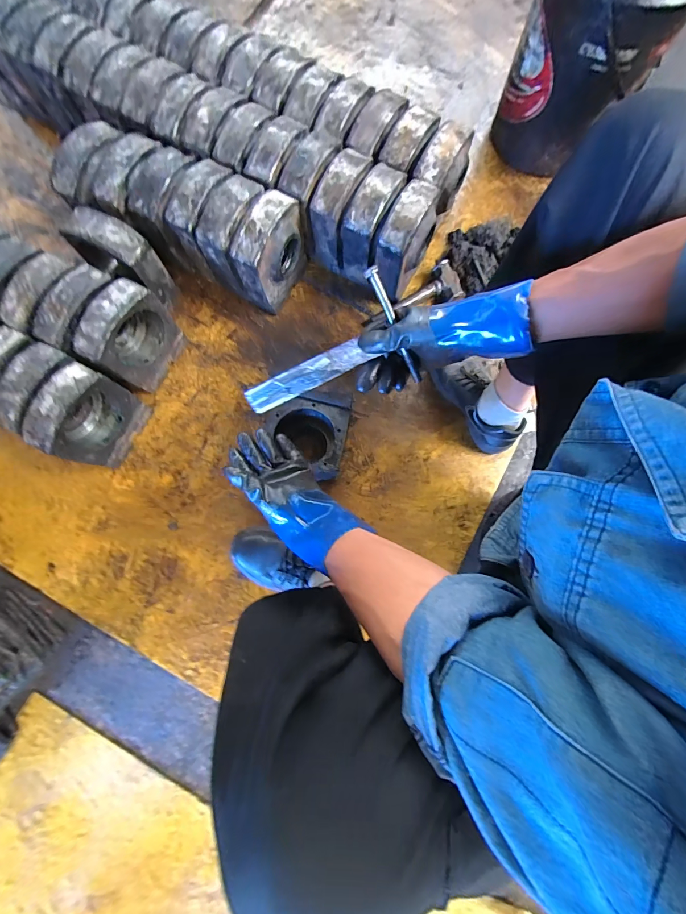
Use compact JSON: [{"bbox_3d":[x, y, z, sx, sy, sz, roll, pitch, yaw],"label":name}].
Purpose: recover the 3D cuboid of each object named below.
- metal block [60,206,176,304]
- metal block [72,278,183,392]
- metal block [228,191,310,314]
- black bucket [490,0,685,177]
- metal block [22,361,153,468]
[{"bbox_3d":[-0.456,-0.413,0.728,0.153,0.178,0.076,23,80,4],"label":"metal block"},{"bbox_3d":[-0.419,-0.241,0.700,0.076,0.190,0.172,30,79,5],"label":"metal block"},{"bbox_3d":[-0.148,-0.425,0.737,0.087,0.194,0.167,31,81,5],"label":"metal block"},{"bbox_3d":[0.539,-0.915,0.754,0.283,0.387,0.349,28,81,5],"label":"black bucket"},{"bbox_3d":[-0.482,-0.072,0.665,0.077,0.188,0.155,26,79,4],"label":"metal block"}]

